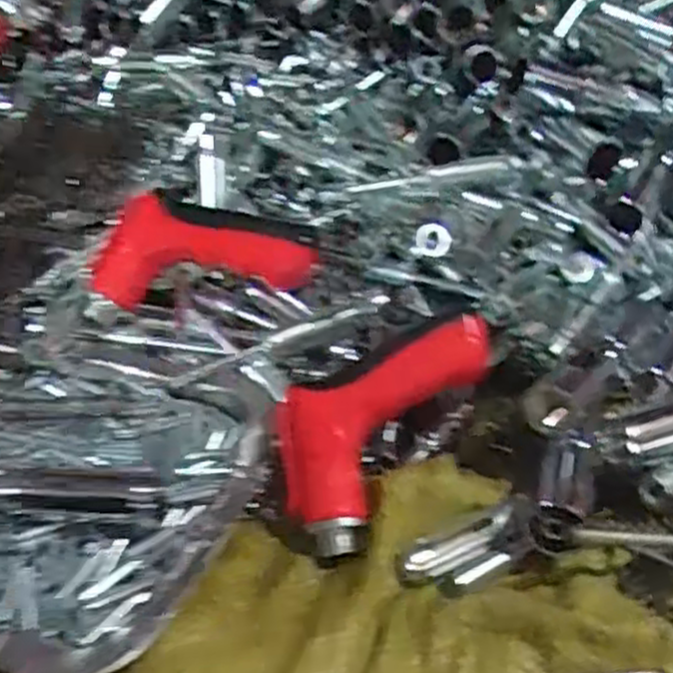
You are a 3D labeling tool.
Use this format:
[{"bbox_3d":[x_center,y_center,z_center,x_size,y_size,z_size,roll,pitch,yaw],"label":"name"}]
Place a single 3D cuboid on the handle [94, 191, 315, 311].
[{"bbox_3d":[-0.078,-0.046,0.457,0.131,0.066,0.032,-2,37,-1],"label":"handle"}]

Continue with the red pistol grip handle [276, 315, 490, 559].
[{"bbox_3d":[0.022,0.035,0.382,0.135,0.045,0.069,-44,48,-8],"label":"red pistol grip handle"}]

